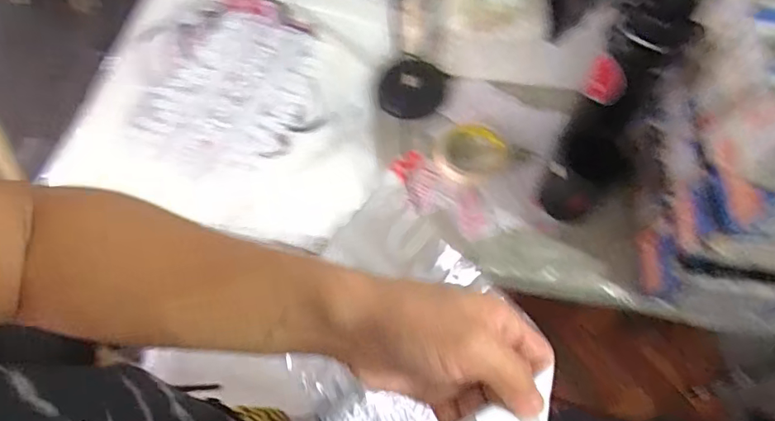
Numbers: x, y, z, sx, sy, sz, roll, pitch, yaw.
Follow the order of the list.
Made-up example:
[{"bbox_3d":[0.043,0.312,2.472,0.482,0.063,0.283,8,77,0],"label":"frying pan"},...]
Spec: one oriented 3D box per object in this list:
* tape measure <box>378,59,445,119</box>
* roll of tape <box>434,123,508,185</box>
[{"bbox_3d":[0.037,-0.178,0.739,0.092,0.034,0.078,2,61,-1],"label":"tape measure"},{"bbox_3d":[0.114,-0.083,0.701,0.097,0.017,0.081,-25,65,-15],"label":"roll of tape"}]

